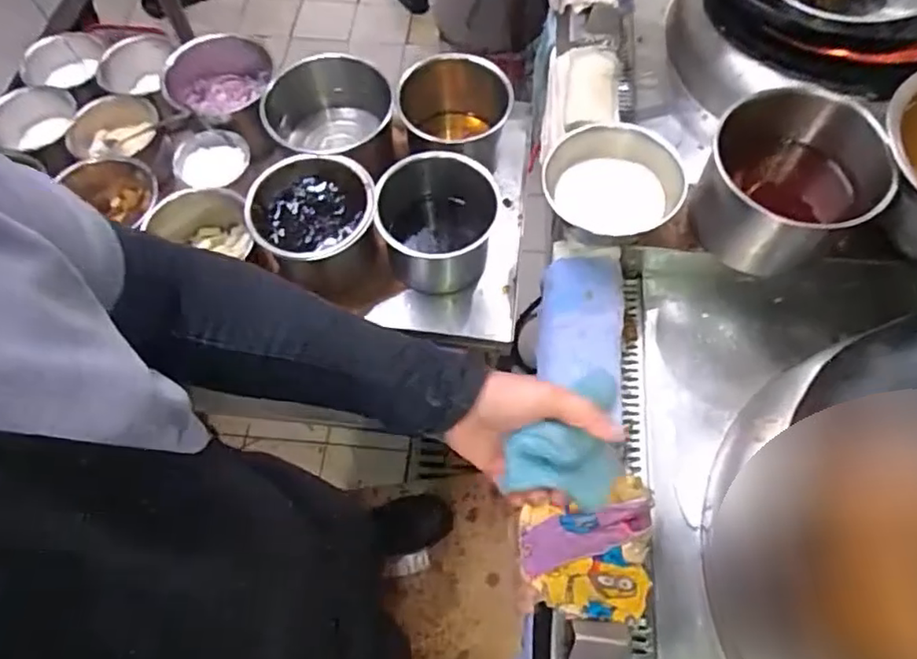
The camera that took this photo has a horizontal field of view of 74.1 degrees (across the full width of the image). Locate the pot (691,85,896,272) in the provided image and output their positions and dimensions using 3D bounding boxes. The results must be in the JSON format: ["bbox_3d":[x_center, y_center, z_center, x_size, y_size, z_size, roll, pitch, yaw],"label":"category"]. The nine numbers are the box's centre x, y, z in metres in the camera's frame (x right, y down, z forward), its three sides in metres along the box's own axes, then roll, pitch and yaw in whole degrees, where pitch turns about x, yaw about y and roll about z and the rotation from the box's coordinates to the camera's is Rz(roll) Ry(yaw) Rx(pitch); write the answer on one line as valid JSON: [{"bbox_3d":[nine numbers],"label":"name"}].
[{"bbox_3d":[0.398,-0.179,0.741,0.177,0.124,0.198,26,67,14],"label":"pot"}]

